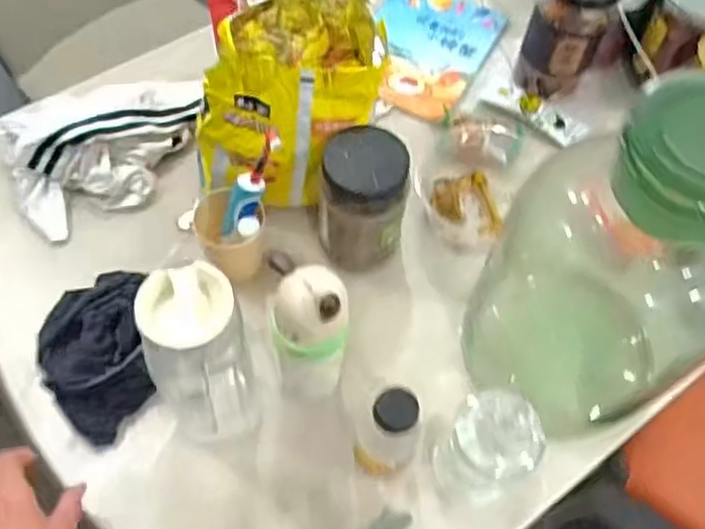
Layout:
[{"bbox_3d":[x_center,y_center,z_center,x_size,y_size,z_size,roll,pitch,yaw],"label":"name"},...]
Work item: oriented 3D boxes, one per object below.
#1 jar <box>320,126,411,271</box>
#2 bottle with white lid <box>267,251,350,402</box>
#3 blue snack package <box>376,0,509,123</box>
[{"bbox_3d":[0.014,-0.074,0.771,0.091,0.166,0.086,2,61,-3],"label":"jar"},{"bbox_3d":[-0.041,0.066,0.660,0.065,0.222,0.068,2,61,-3],"label":"bottle with white lid"},{"bbox_3d":[0.109,-0.327,1.008,0.175,0.008,0.255,27,63,11],"label":"blue snack package"}]

